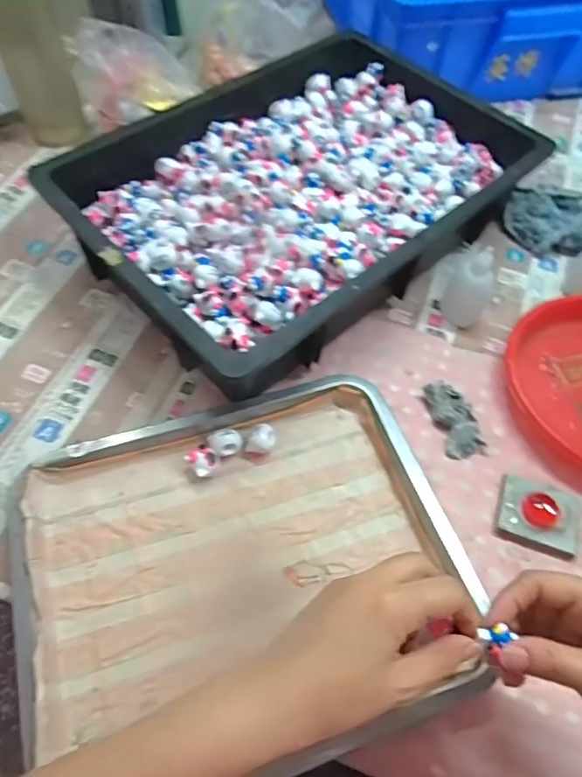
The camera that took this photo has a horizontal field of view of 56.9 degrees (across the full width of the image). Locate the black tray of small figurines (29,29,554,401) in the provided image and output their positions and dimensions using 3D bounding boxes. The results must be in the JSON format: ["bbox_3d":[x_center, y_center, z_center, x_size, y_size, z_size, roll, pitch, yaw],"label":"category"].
[{"bbox_3d":[0.010,-0.218,0.562,0.440,0.101,0.314,-38,67,-23],"label":"black tray of small figurines"}]

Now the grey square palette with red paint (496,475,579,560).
[{"bbox_3d":[0.201,0.102,0.435,0.061,0.022,0.053,18,59,9],"label":"grey square palette with red paint"}]

